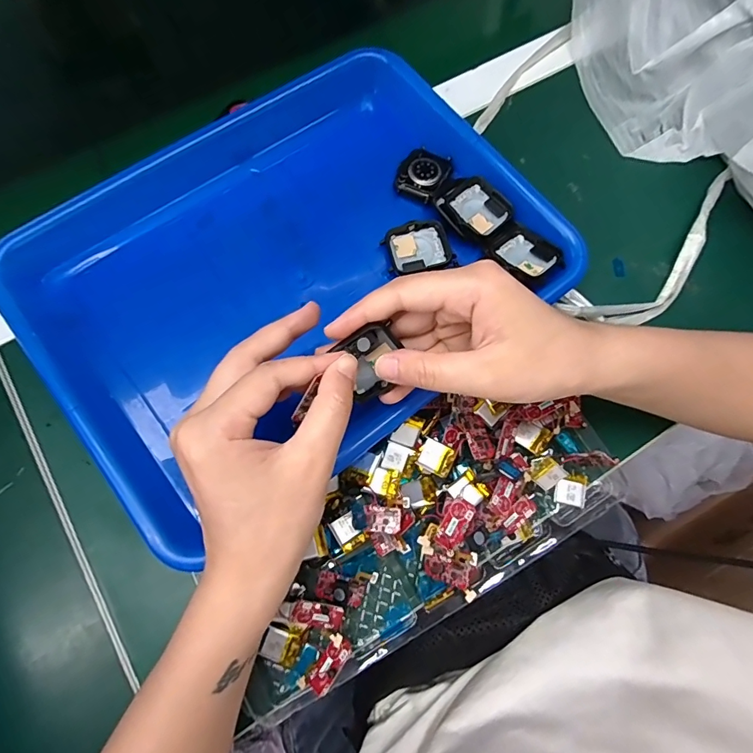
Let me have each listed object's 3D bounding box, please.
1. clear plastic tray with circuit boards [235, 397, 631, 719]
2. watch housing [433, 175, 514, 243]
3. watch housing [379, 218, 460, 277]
[{"bbox_3d":[0.037,0.082,0.271,0.230,0.034,0.123,-28,76,-9],"label":"clear plastic tray with circuit boards"},{"bbox_3d":[0.070,-0.120,0.313,0.041,0.009,0.045,-42,79,-12],"label":"watch housing"},{"bbox_3d":[0.029,-0.092,0.310,0.046,0.010,0.035,-15,74,-5],"label":"watch housing"}]

